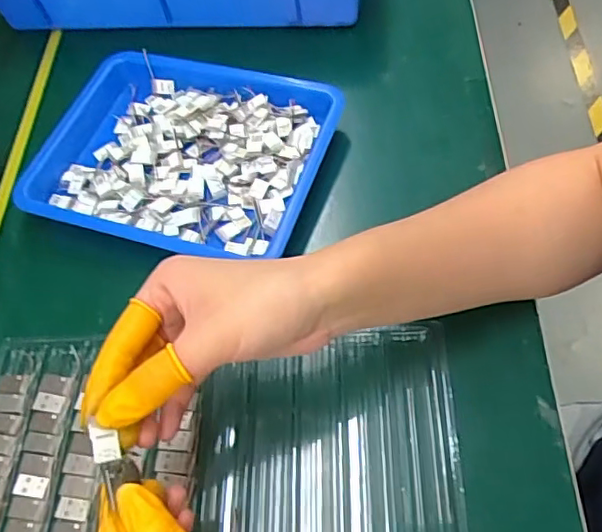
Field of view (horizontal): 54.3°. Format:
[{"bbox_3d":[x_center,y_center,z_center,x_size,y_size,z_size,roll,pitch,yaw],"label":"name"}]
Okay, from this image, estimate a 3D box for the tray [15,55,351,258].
[{"bbox_3d":[-0.099,-0.089,0.456,0.232,0.029,0.171,14,63,15],"label":"tray"}]

